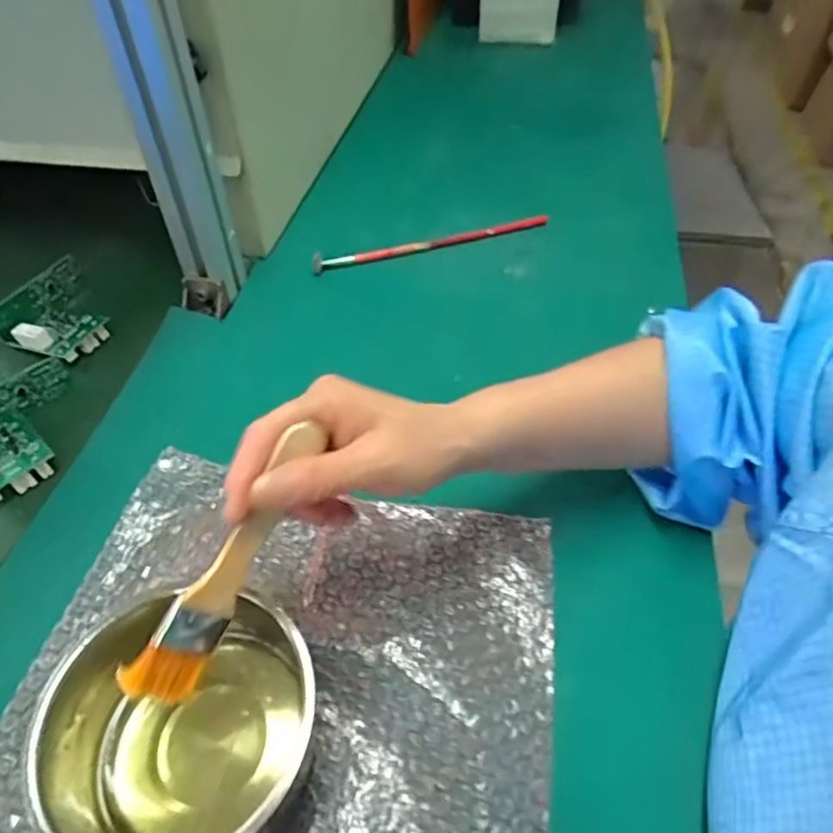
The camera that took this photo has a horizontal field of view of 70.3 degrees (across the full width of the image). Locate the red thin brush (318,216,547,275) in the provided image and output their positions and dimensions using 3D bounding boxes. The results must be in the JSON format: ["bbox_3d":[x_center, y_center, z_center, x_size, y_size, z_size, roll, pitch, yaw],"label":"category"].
[{"bbox_3d":[0.020,-0.177,0.598,0.251,0.023,0.019,-15,51,-10],"label":"red thin brush"}]

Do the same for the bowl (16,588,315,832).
[{"bbox_3d":[-0.106,0.155,0.287,0.118,0.068,0.115,-1,50,2],"label":"bowl"}]

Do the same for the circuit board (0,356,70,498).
[{"bbox_3d":[-0.298,0.007,0.445,0.097,0.027,0.094,-37,58,-26],"label":"circuit board"}]

